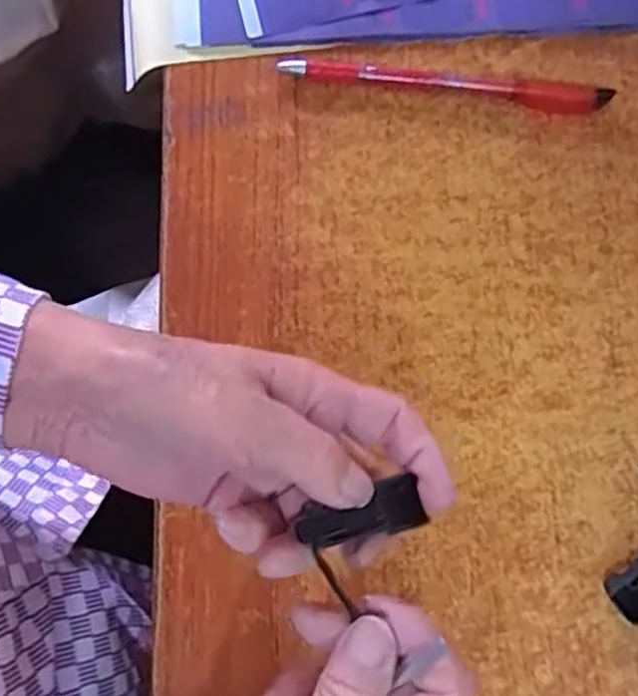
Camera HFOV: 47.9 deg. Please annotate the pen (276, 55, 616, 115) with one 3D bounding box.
[{"bbox_3d":[0.066,-0.143,0.384,0.174,0.009,0.015,9,78,1],"label":"pen"}]

